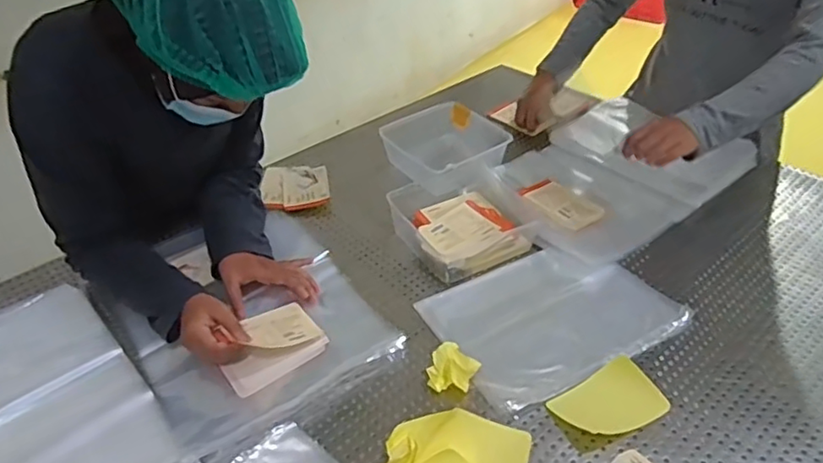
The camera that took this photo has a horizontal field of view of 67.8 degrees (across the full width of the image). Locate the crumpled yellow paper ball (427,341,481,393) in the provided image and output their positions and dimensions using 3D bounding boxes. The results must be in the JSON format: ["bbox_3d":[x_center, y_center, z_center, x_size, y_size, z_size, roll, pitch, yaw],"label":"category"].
[{"bbox_3d":[0.051,0.178,0.786,0.058,0.028,0.061,1,37,-1],"label":"crumpled yellow paper ball"}]

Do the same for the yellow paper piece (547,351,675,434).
[{"bbox_3d":[0.242,0.210,0.744,0.124,0.014,0.081,-28,58,-13],"label":"yellow paper piece"}]

